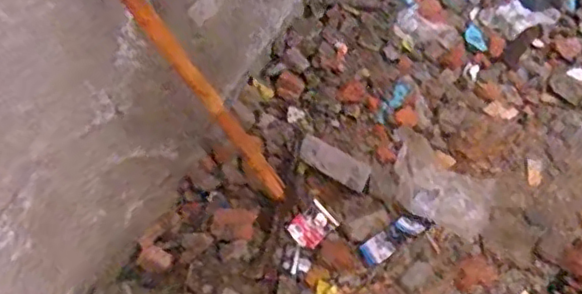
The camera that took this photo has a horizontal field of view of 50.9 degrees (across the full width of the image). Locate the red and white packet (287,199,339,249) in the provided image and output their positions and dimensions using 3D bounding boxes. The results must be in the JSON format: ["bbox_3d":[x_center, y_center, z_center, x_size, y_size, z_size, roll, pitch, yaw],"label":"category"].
[{"bbox_3d":[0.056,0.210,1.633,0.122,0.015,0.096,-37,59,-22],"label":"red and white packet"}]

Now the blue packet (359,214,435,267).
[{"bbox_3d":[0.274,0.231,1.592,0.209,0.024,0.066,-31,57,-19],"label":"blue packet"}]

